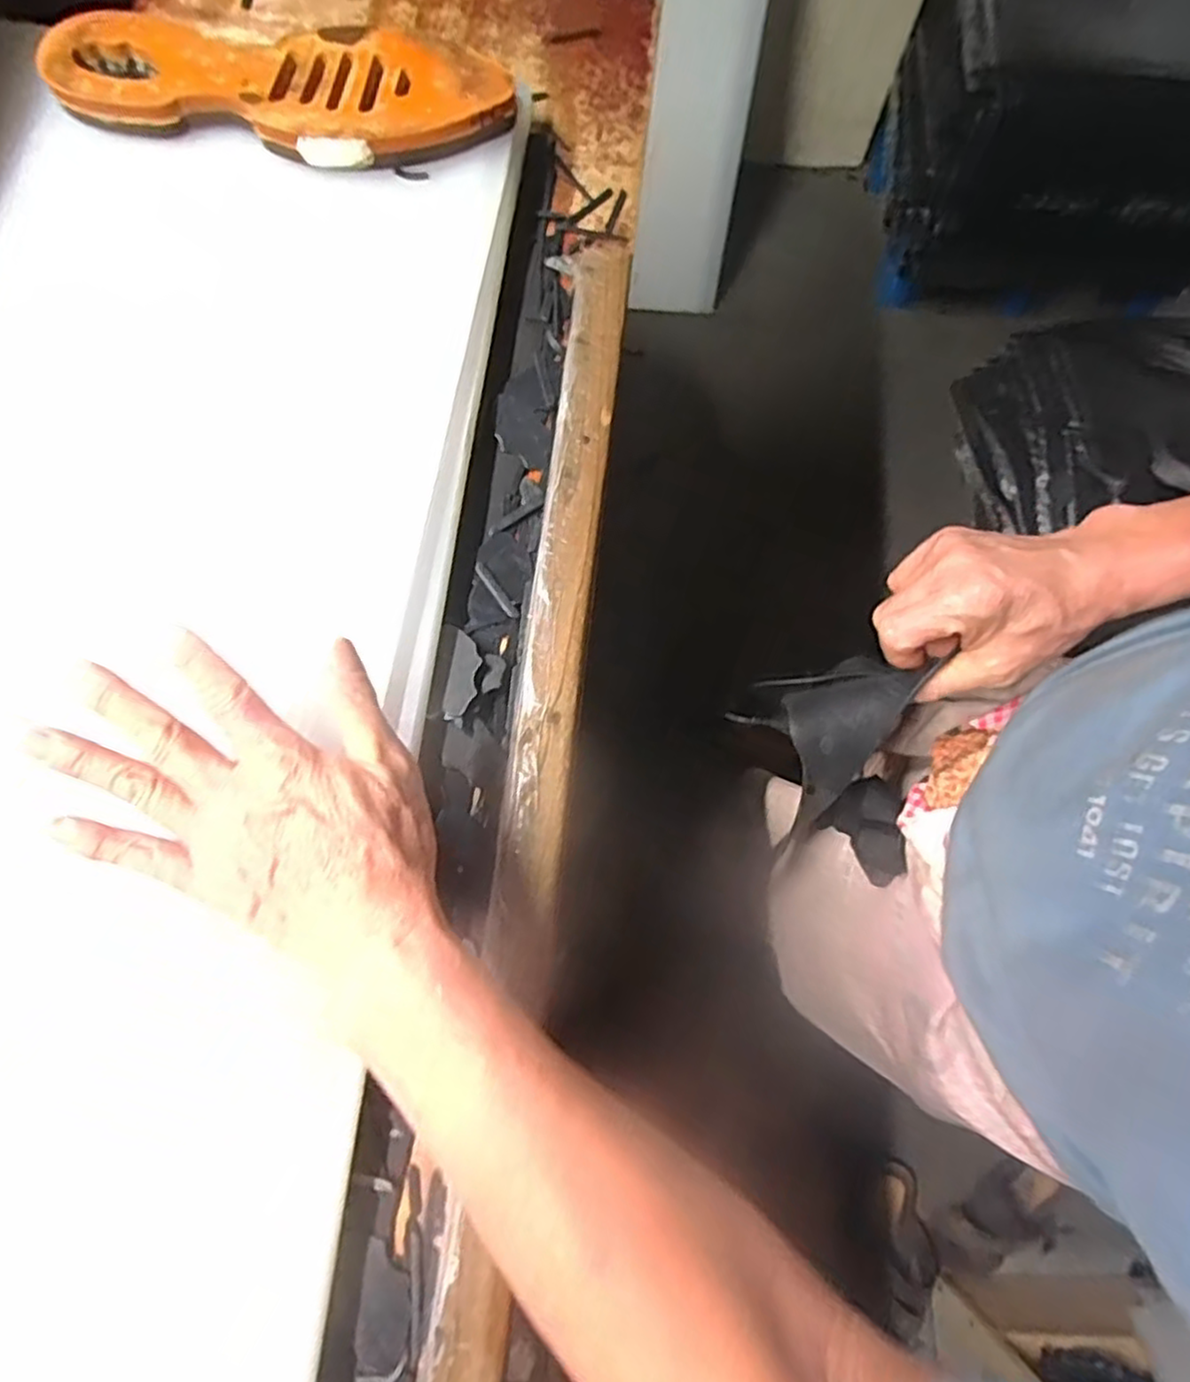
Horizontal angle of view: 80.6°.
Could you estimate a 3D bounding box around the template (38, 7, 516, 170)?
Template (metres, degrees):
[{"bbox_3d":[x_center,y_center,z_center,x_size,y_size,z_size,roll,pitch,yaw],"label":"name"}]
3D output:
[{"bbox_3d":[-0.204,-0.397,0.459,0.293,0.018,0.098,9,76,1],"label":"template"}]

